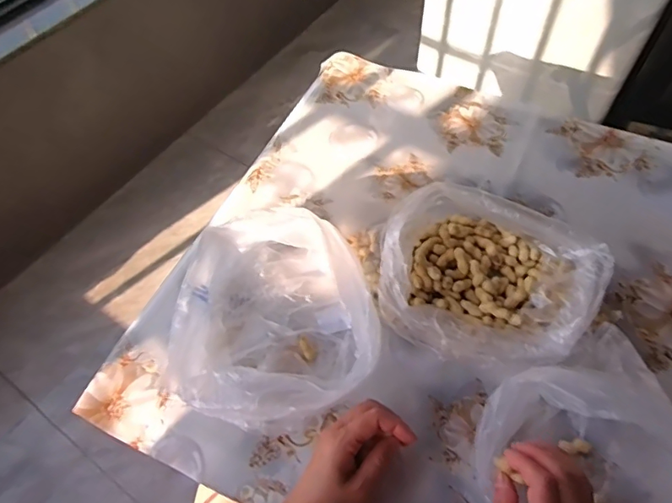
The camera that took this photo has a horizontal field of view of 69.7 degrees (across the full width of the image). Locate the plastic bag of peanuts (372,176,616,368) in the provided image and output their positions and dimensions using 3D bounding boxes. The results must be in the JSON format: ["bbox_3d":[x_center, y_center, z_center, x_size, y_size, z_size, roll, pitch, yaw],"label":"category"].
[{"bbox_3d":[0.156,0.031,0.511,0.202,0.106,0.183,35,65,22],"label":"plastic bag of peanuts"}]

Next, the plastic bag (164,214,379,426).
[{"bbox_3d":[-0.065,0.069,0.512,0.194,0.082,0.213,-8,57,-3],"label":"plastic bag"}]

